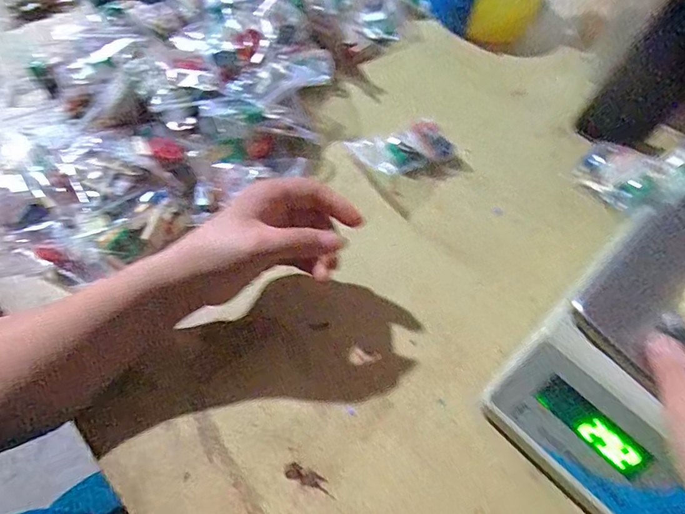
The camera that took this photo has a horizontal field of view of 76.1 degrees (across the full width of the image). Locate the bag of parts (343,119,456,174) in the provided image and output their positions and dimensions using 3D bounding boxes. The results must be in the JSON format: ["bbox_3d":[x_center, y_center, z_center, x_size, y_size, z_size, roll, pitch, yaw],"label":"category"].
[{"bbox_3d":[0.065,-0.119,0.478,0.103,0.024,0.062,-19,66,-11],"label":"bag of parts"}]

